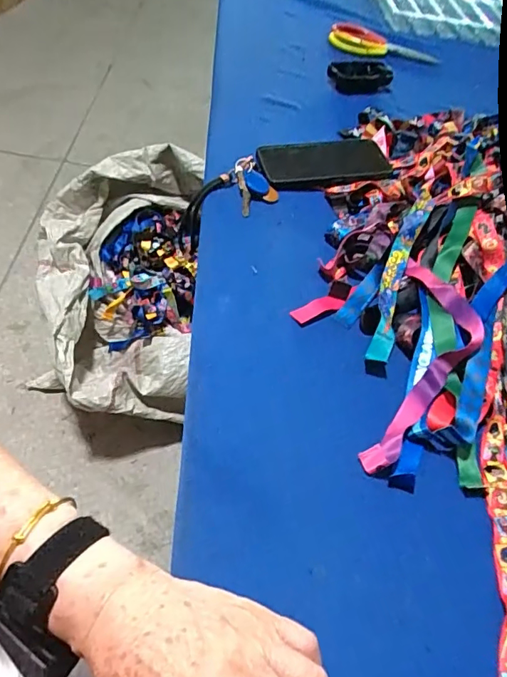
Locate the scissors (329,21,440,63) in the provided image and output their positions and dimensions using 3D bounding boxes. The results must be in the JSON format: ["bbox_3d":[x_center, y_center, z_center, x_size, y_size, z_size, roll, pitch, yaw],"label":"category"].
[{"bbox_3d":[0.249,-0.558,0.933,0.215,0.014,0.081,11,61,-7],"label":"scissors"}]

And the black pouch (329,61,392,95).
[{"bbox_3d":[0.176,-0.427,0.797,0.112,0.033,0.048,-9,55,-12],"label":"black pouch"}]

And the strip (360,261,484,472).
[{"bbox_3d":[0.161,0.017,0.439,0.075,0.037,0.240,21,52,6],"label":"strip"}]

